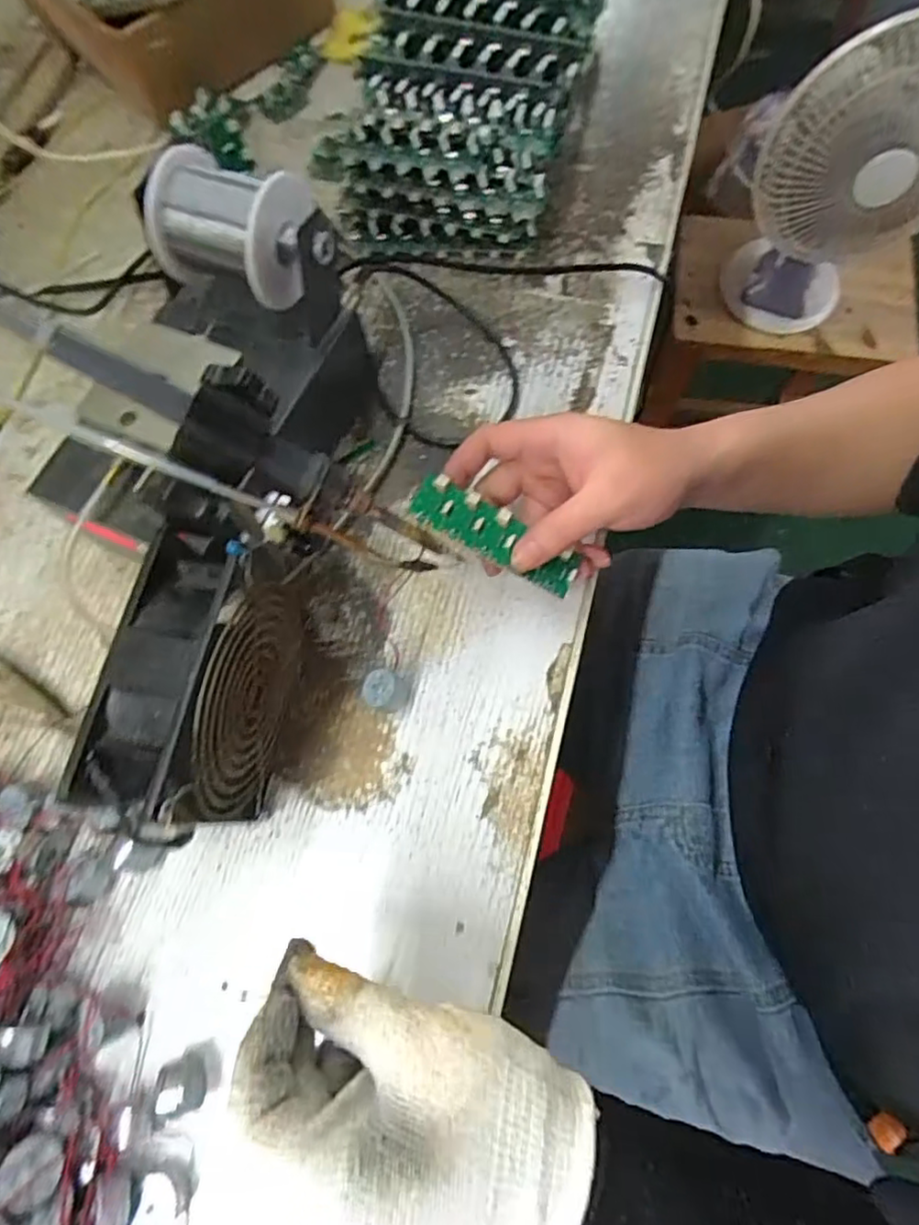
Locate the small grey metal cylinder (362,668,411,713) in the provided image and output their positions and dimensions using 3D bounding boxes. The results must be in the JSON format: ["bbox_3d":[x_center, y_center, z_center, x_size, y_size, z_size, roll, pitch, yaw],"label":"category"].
[{"bbox_3d":[-0.041,0.046,0.356,0.026,0.017,0.023,15,72,6],"label":"small grey metal cylinder"}]

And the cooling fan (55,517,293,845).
[{"bbox_3d":[-0.119,0.041,0.303,0.049,0.122,0.121,13,72,6],"label":"cooling fan"}]

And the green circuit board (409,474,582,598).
[{"bbox_3d":[0.020,-0.042,0.342,0.097,0.007,0.029,32,74,1],"label":"green circuit board"}]

